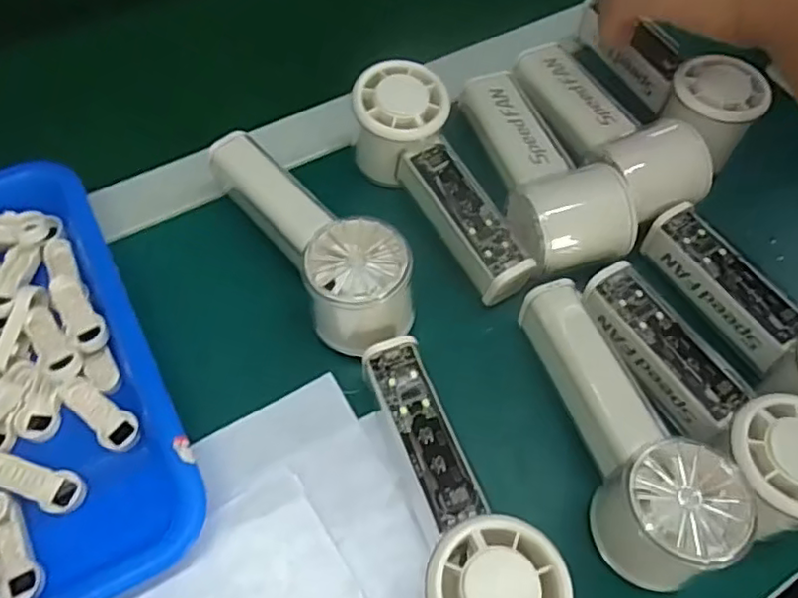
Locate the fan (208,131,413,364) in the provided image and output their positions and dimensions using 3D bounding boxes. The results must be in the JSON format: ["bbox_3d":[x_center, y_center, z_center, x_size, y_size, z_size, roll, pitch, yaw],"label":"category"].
[{"bbox_3d":[-0.049,-0.039,0.358,0.052,0.057,0.151,-31,68,-17],"label":"fan"}]

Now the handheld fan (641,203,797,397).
[{"bbox_3d":[0.198,0.011,0.338,0.051,0.050,0.149,-27,52,-15],"label":"handheld fan"}]

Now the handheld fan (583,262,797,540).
[{"bbox_3d":[0.158,0.045,0.321,0.058,0.054,0.154,-21,66,-13],"label":"handheld fan"}]

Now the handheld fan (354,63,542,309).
[{"bbox_3d":[0.024,-0.067,0.383,0.051,0.058,0.155,-29,78,-16],"label":"handheld fan"}]

